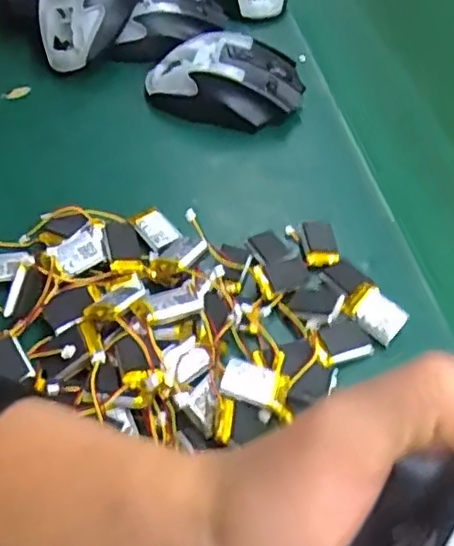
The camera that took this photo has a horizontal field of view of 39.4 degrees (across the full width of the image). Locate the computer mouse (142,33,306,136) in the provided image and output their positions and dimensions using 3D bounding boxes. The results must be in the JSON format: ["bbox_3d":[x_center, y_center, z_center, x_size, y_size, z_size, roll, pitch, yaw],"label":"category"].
[{"bbox_3d":[-0.002,-0.144,0.469,0.116,0.040,0.061,8,49,2],"label":"computer mouse"}]

